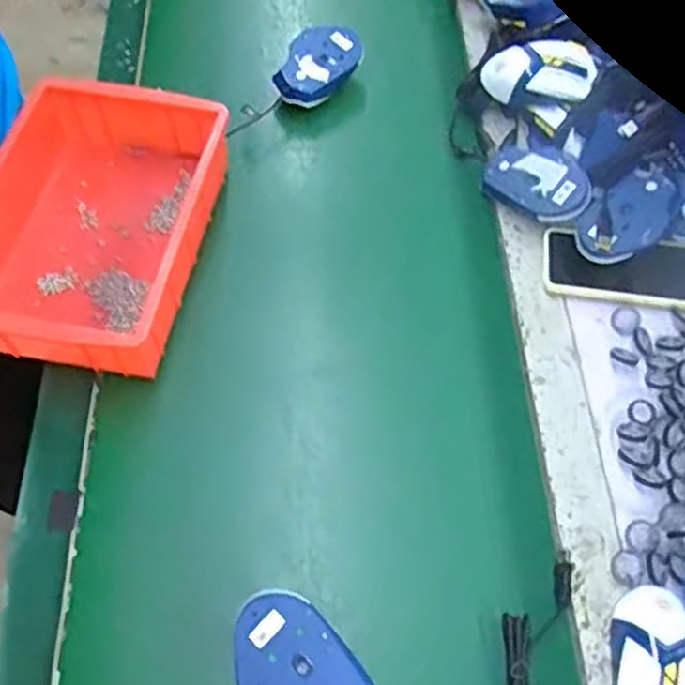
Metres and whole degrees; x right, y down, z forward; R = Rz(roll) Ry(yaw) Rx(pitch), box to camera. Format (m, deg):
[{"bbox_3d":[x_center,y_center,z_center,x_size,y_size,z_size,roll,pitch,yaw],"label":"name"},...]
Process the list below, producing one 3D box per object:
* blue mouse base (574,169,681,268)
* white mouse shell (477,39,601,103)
[{"bbox_3d":[0.283,-0.122,0.724,0.115,0.024,0.067,-37,69,-21],"label":"blue mouse base"},{"bbox_3d":[0.217,-0.299,0.806,0.118,0.043,0.059,11,61,3],"label":"white mouse shell"}]

